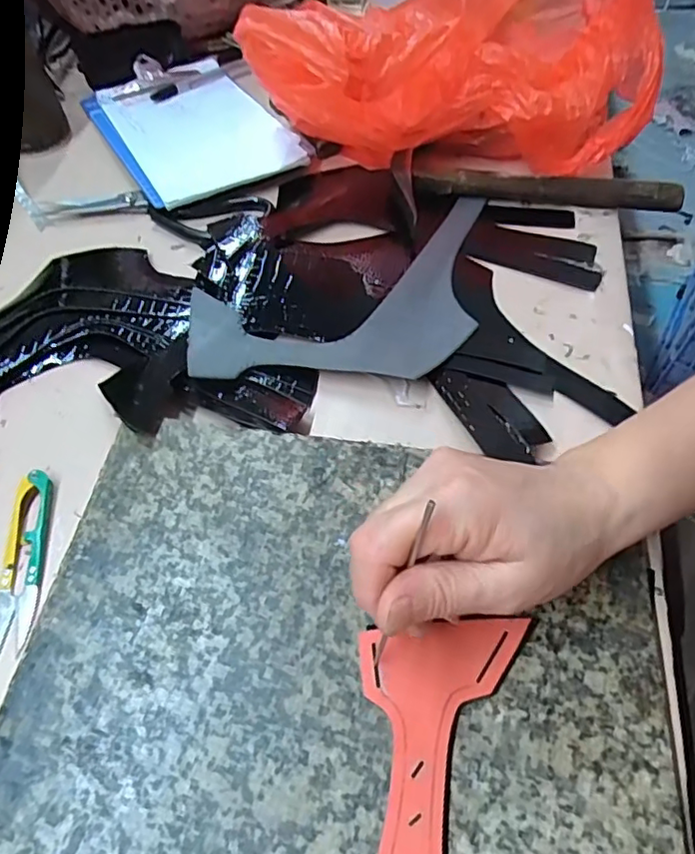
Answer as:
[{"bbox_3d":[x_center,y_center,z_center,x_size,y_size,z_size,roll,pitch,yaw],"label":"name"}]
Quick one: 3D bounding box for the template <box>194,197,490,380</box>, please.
[{"bbox_3d":[0.018,-0.086,0.420,0.260,0.008,0.134,-25,60,-16],"label":"template"}]

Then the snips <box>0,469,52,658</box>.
[{"bbox_3d":[-0.182,0.072,0.328,0.021,0.010,0.101,-7,57,-4],"label":"snips"}]

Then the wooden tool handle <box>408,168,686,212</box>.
[{"bbox_3d":[0.163,-0.197,0.490,0.212,0.024,0.018,7,57,5],"label":"wooden tool handle"}]

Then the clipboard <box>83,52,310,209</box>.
[{"bbox_3d":[-0.147,-0.280,0.548,0.145,0.018,0.229,-30,62,-17],"label":"clipboard"}]

